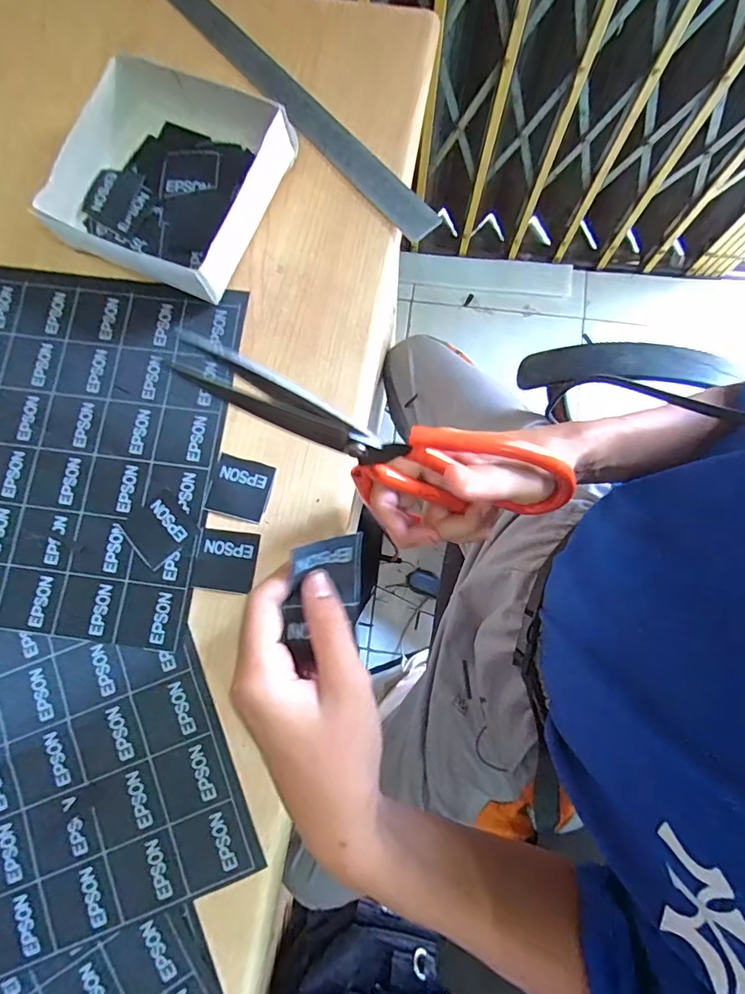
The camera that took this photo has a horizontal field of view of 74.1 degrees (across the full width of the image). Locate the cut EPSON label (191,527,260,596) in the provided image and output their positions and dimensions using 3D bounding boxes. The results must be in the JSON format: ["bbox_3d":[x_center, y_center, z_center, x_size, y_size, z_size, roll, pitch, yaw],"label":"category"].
[{"bbox_3d":[-0.096,0.041,0.322,0.040,0.004,0.039,7,80,3],"label":"cut EPSON label"}]

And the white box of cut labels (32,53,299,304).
[{"bbox_3d":[-0.146,-0.227,0.353,0.138,0.038,0.151,23,81,6],"label":"white box of cut labels"}]

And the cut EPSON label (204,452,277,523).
[{"bbox_3d":[-0.089,-0.006,0.331,0.040,0.004,0.039,15,80,4],"label":"cut EPSON label"}]

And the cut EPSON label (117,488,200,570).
[{"bbox_3d":[-0.141,0.020,0.326,0.039,0.004,0.040,-41,81,-6],"label":"cut EPSON label"}]

